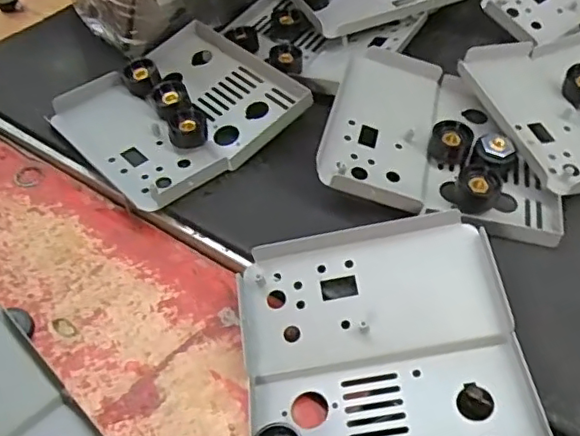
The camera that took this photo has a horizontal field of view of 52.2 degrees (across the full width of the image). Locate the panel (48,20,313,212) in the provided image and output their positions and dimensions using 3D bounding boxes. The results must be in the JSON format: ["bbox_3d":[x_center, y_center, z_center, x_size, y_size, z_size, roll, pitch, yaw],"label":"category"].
[{"bbox_3d":[-0.093,-0.092,0.493,0.169,0.027,0.162,-37,57,-23],"label":"panel"}]

